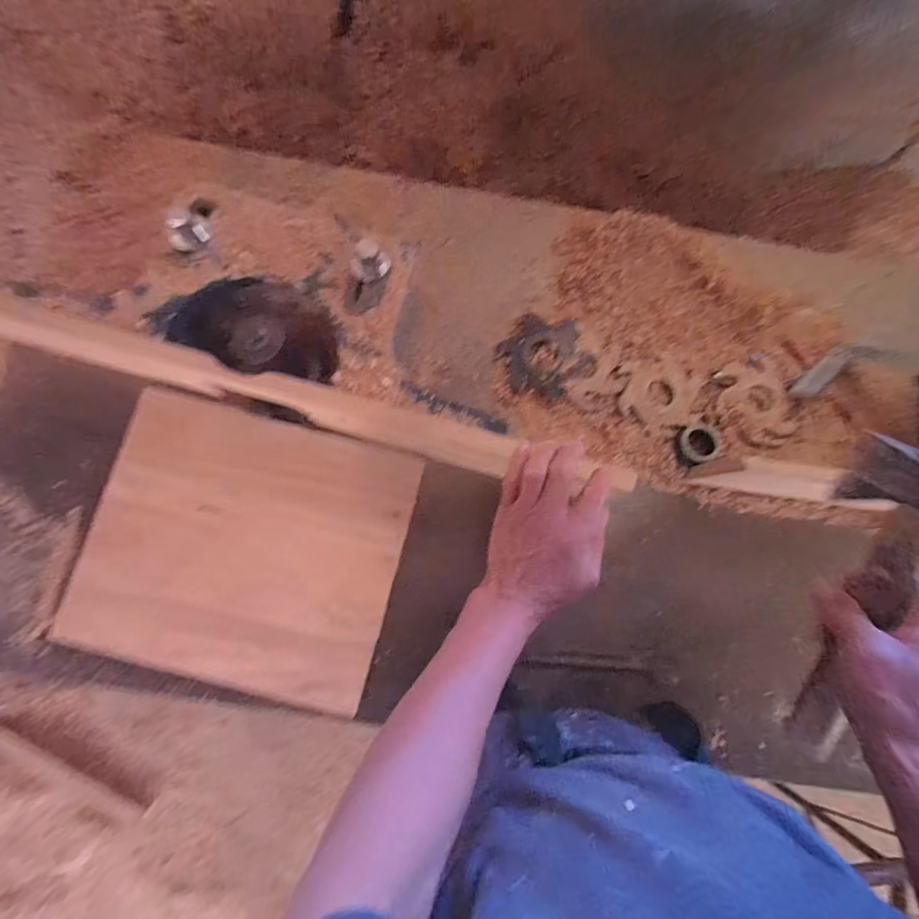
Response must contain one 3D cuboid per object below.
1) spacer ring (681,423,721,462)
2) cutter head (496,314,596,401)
[{"bbox_3d":[0.292,-0.020,0.569,0.046,0.020,0.046,1,82,-4],"label":"spacer ring"},{"bbox_3d":[0.106,-0.132,0.592,0.103,0.030,0.110,-25,84,-7],"label":"cutter head"}]

